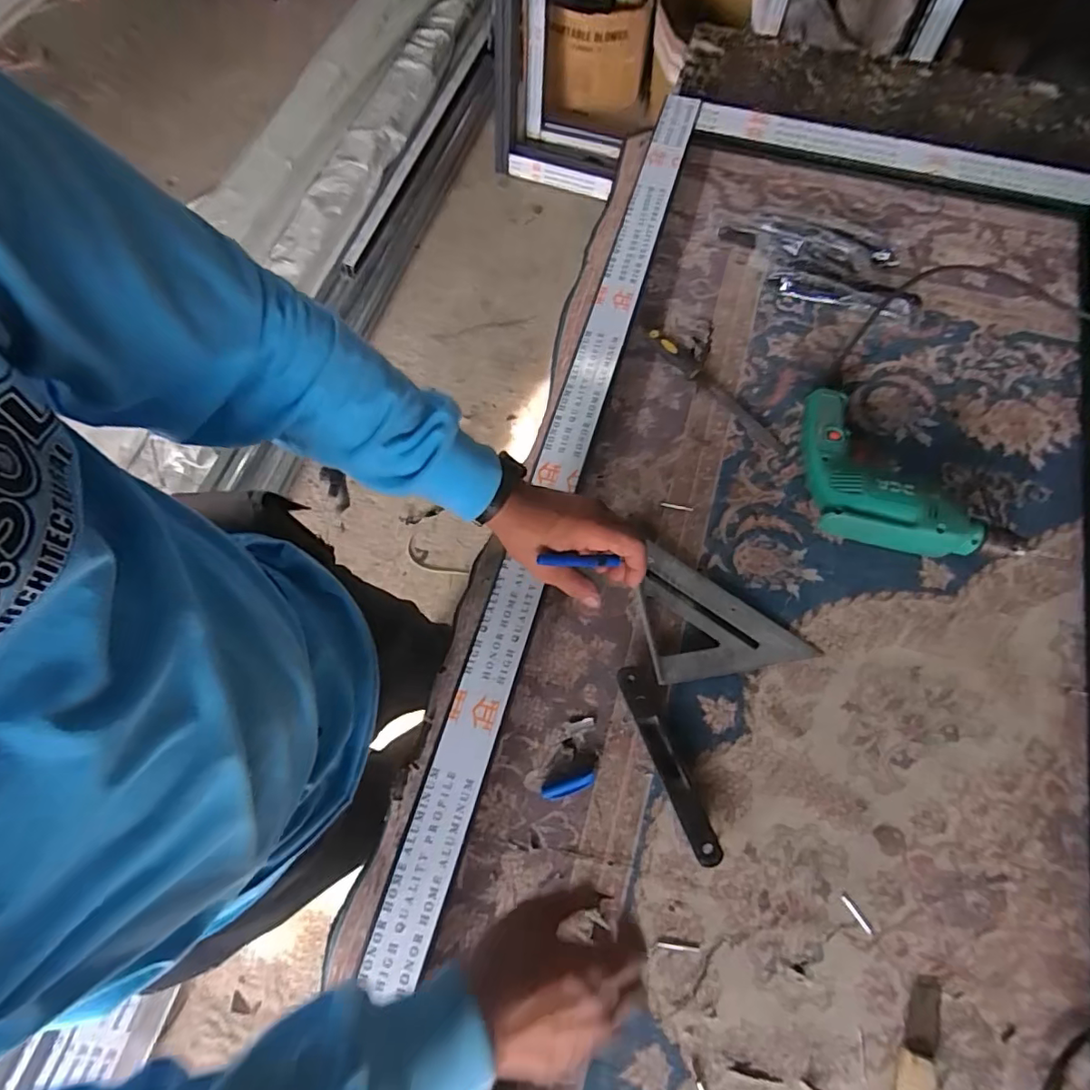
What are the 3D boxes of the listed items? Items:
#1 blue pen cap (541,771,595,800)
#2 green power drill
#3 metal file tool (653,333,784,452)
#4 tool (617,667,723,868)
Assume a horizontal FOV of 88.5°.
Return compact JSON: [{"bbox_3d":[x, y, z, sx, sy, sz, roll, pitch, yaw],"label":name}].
[{"bbox_3d":[0.023,0.237,0.549,0.054,0.008,0.016,-15,71,-5],"label":"blue pen cap"},{"bbox_3d":[0.412,-0.079,0.635,0.245,0.066,0.168,16,71,5],"label":"green power drill"},{"bbox_3d":[0.216,-0.197,0.698,0.024,0.014,0.222,-40,75,-13],"label":"metal file tool"},{"bbox_3d":[0.122,0.214,0.555,0.029,0.018,0.190,-21,72,-7],"label":"tool"}]

